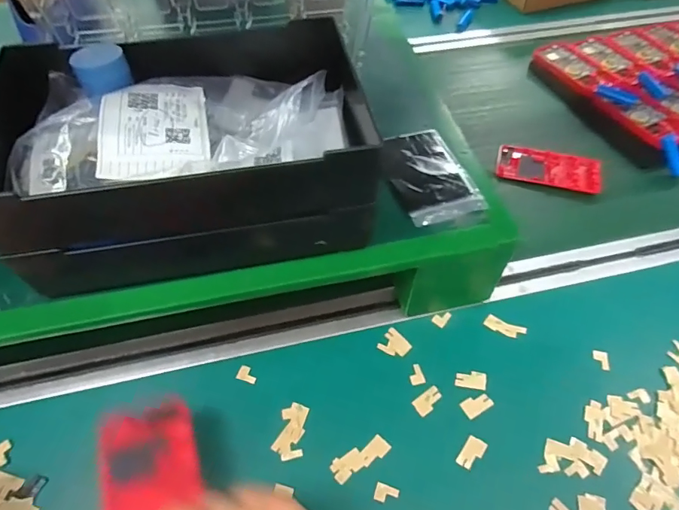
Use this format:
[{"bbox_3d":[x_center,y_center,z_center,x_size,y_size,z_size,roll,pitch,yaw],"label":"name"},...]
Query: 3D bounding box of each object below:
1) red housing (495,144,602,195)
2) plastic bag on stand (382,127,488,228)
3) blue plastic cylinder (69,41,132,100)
[{"bbox_3d":[0.268,-0.112,0.592,0.124,0.011,0.063,10,54,12],"label":"red housing"},{"bbox_3d":[0.080,-0.076,0.423,0.074,0.011,0.107,-14,55,-11],"label":"plastic bag on stand"},{"bbox_3d":[-0.182,-0.143,0.351,0.034,0.021,0.042,27,58,18],"label":"blue plastic cylinder"}]

